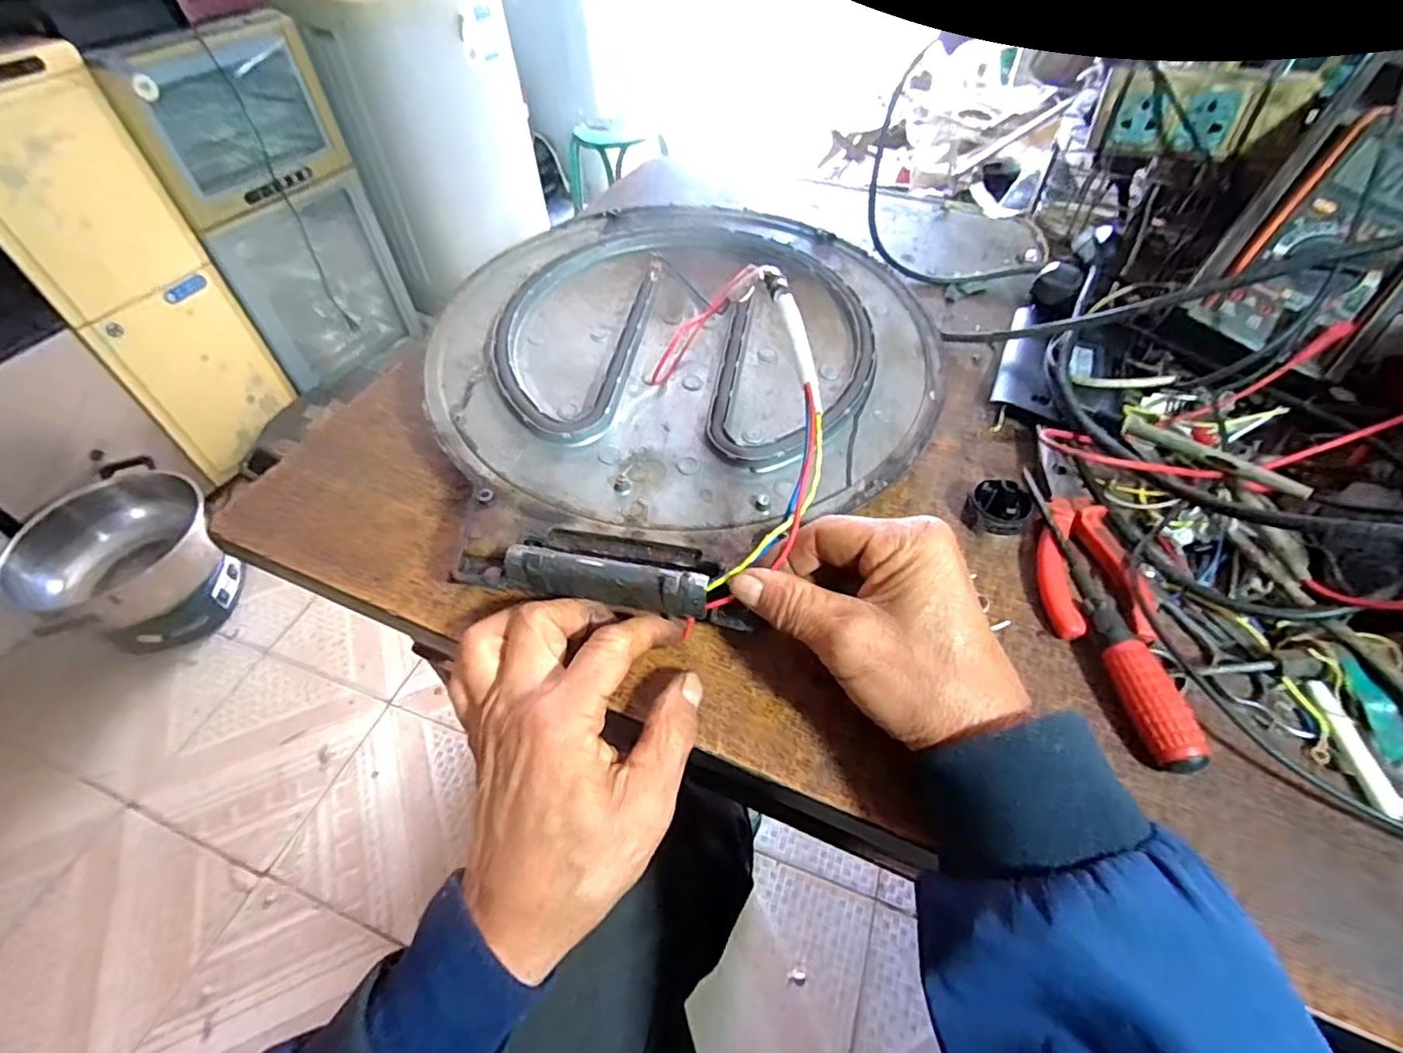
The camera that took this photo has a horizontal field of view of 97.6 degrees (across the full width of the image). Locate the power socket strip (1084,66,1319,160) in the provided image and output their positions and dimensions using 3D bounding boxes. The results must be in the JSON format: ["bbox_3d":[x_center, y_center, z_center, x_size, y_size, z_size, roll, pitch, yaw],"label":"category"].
[{"bbox_3d":[0.368,-0.310,0.462,0.128,0.055,0.028,20,40,19],"label":"power socket strip"}]

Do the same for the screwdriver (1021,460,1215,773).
[{"bbox_3d":[0.205,0.049,0.311,0.027,0.022,0.145,-5,50,-3],"label":"screwdriver"}]

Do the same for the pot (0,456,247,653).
[{"bbox_3d":[-1.121,0.076,1.218,0.325,0.202,0.315,-1,50,1],"label":"pot"}]

